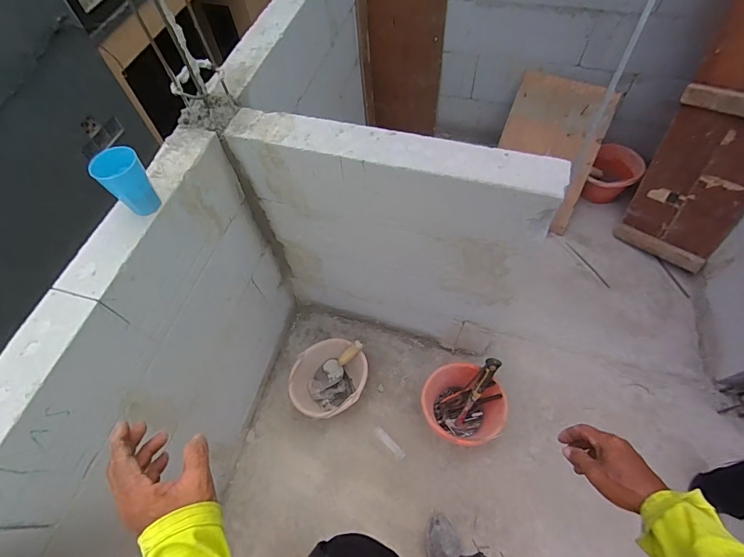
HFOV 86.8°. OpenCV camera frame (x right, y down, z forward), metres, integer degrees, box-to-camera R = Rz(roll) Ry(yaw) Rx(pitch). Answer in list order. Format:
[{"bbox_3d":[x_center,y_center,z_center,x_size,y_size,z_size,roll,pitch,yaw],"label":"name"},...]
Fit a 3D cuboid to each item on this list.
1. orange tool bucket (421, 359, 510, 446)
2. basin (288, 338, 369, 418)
[{"bbox_3d":[0.278,0.388,1.210,0.236,0.235,0.224,-2,58,3],"label":"orange tool bucket"},{"bbox_3d":[-0.134,0.347,1.297,0.233,0.184,0.228,-2,58,3],"label":"basin"}]

